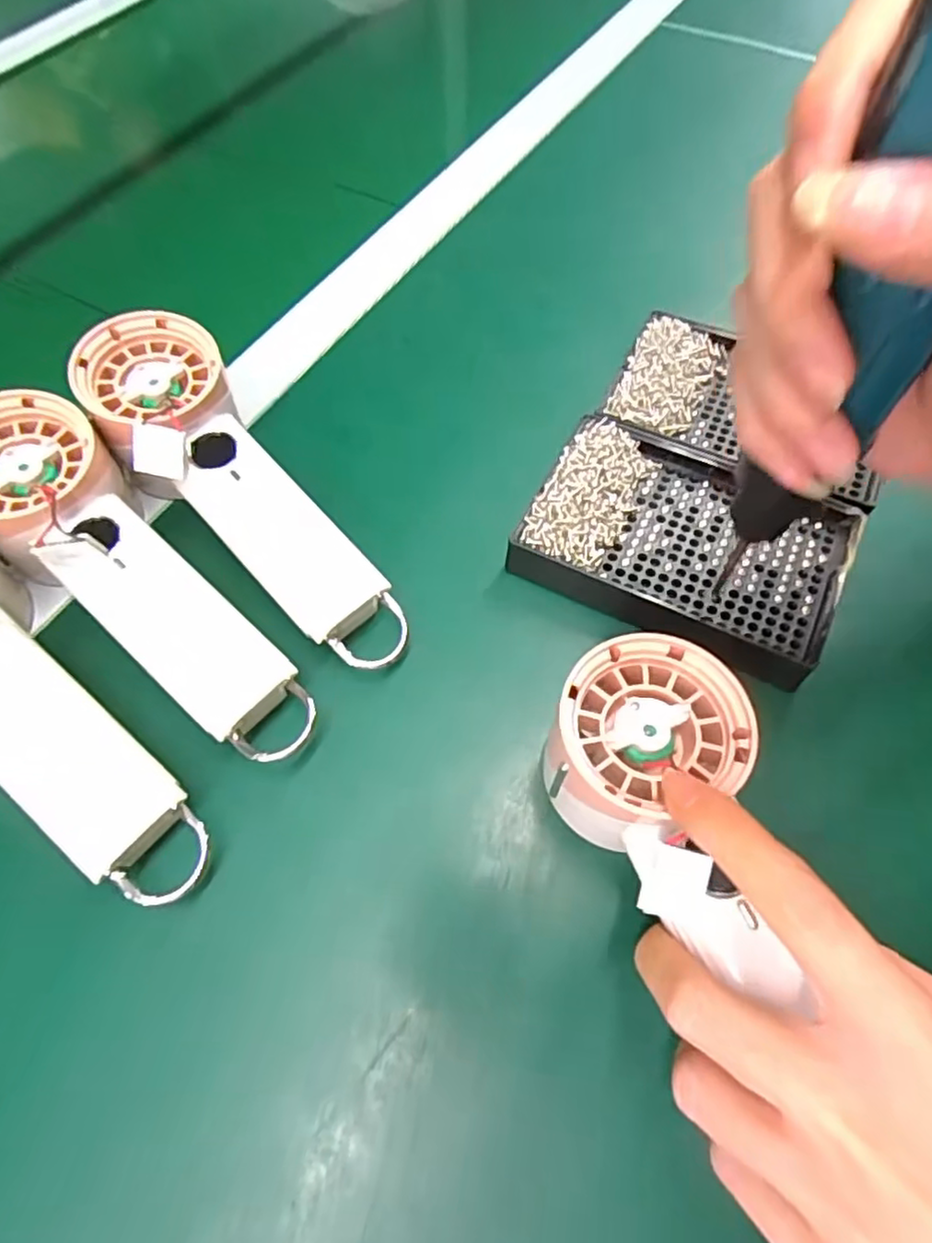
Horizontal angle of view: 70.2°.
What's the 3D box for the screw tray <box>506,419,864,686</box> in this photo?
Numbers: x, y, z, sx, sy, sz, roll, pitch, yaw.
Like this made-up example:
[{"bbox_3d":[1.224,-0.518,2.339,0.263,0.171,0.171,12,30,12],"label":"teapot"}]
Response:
[{"bbox_3d":[0.097,-0.037,0.300,0.133,0.025,0.097,24,65,13],"label":"screw tray"}]

